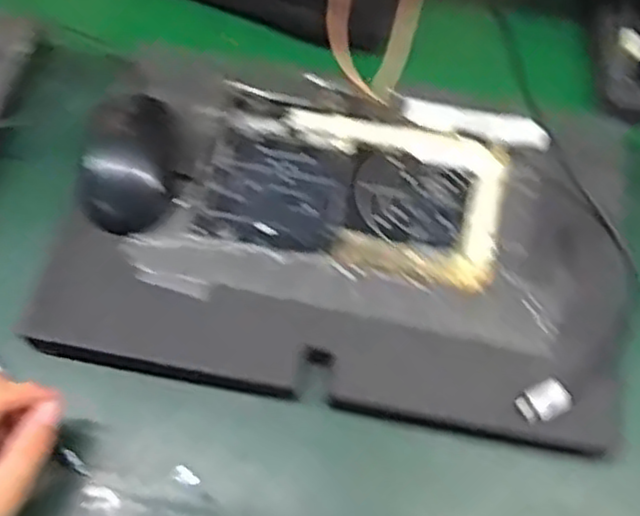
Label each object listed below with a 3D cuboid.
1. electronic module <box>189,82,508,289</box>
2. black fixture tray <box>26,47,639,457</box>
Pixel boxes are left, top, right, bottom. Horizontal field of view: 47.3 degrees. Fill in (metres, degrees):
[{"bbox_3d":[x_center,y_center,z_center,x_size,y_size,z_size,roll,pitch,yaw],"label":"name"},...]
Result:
[{"bbox_3d":[0.025,-0.052,0.536,0.211,0.006,0.136,13,60,5],"label":"electronic module"},{"bbox_3d":[0.027,-0.017,0.529,0.383,0.033,0.251,10,60,3],"label":"black fixture tray"}]

